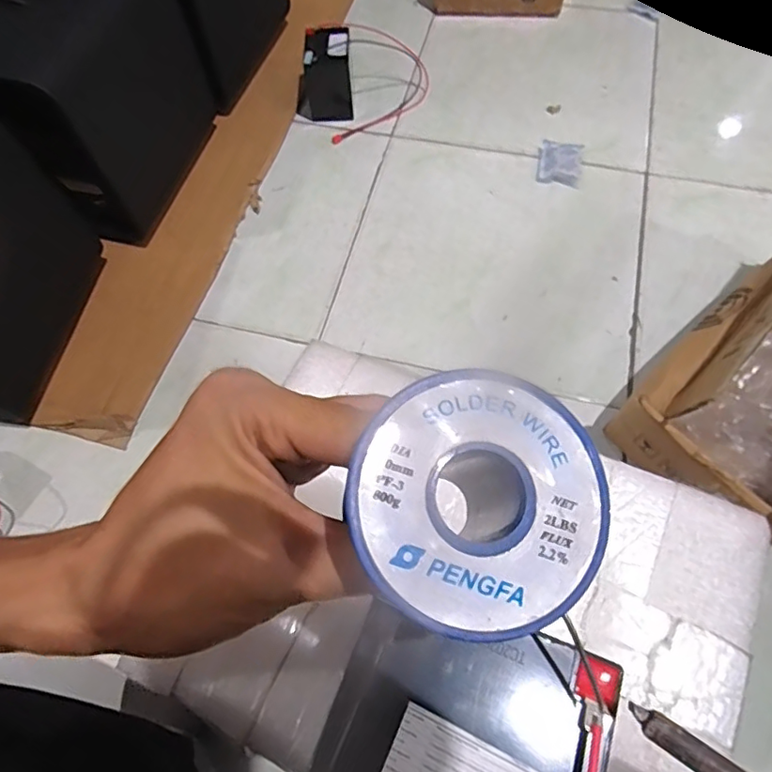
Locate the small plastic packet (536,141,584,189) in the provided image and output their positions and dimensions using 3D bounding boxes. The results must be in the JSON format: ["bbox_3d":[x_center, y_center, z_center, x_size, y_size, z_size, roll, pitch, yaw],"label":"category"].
[{"bbox_3d":[0.266,-0.342,0.836,0.063,0.019,0.070,10,66,7],"label":"small plastic packet"}]

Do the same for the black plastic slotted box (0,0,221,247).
[{"bbox_3d":[-0.555,-0.429,0.784,0.498,0.295,0.320,16,67,10],"label":"black plastic slotted box"}]

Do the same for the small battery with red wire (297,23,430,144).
[{"bbox_3d":[-0.043,-0.526,0.892,0.178,0.105,0.222,37,72,18],"label":"small battery with red wire"}]

